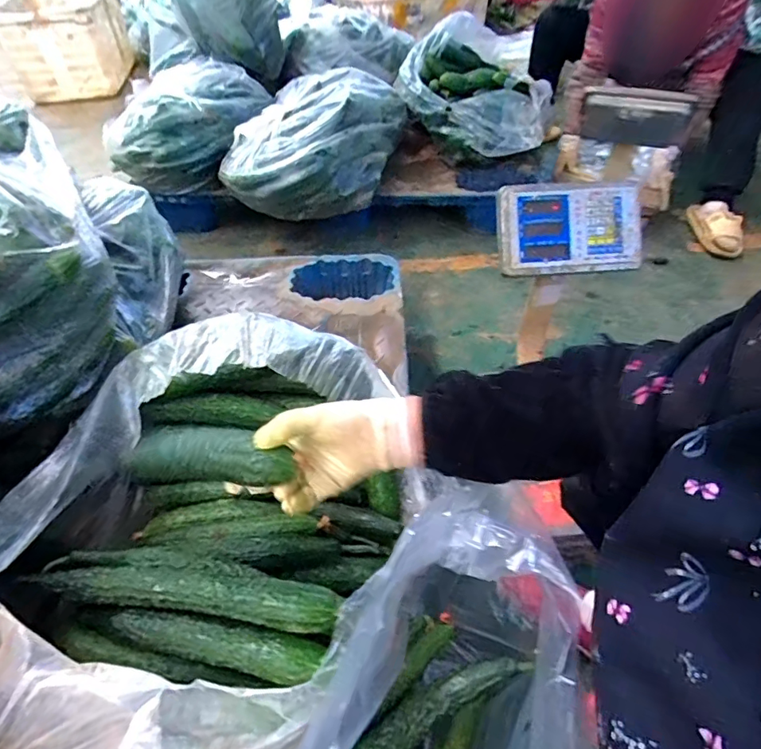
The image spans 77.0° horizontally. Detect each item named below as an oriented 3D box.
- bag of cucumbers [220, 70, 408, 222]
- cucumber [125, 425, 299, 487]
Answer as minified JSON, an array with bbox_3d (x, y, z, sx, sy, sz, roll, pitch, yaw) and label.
[{"bbox_3d":[-0.171,-0.656,1.334,0.389,0.213,0.522,13,50,12],"label":"bag of cucumbers"},{"bbox_3d":[-0.156,0.076,0.440,0.167,0.035,0.045,-2,46,20],"label":"cucumber"}]

